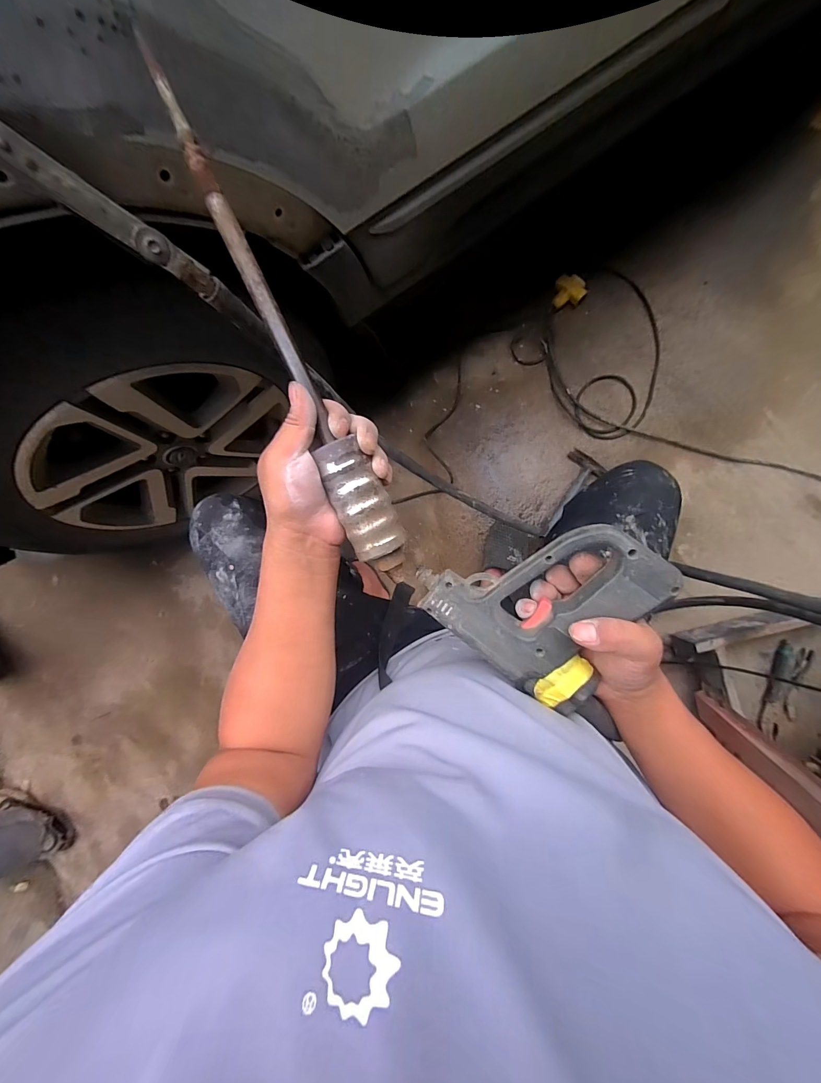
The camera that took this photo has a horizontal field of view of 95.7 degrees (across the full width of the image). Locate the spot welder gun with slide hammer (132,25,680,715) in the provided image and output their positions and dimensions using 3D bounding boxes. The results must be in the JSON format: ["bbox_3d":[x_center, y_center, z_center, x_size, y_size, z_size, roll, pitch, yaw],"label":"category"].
[{"bbox_3d":[-0.013,-0.066,0.303,0.580,0.086,0.167,44,91,-5],"label":"spot welder gun with slide hammer"}]

